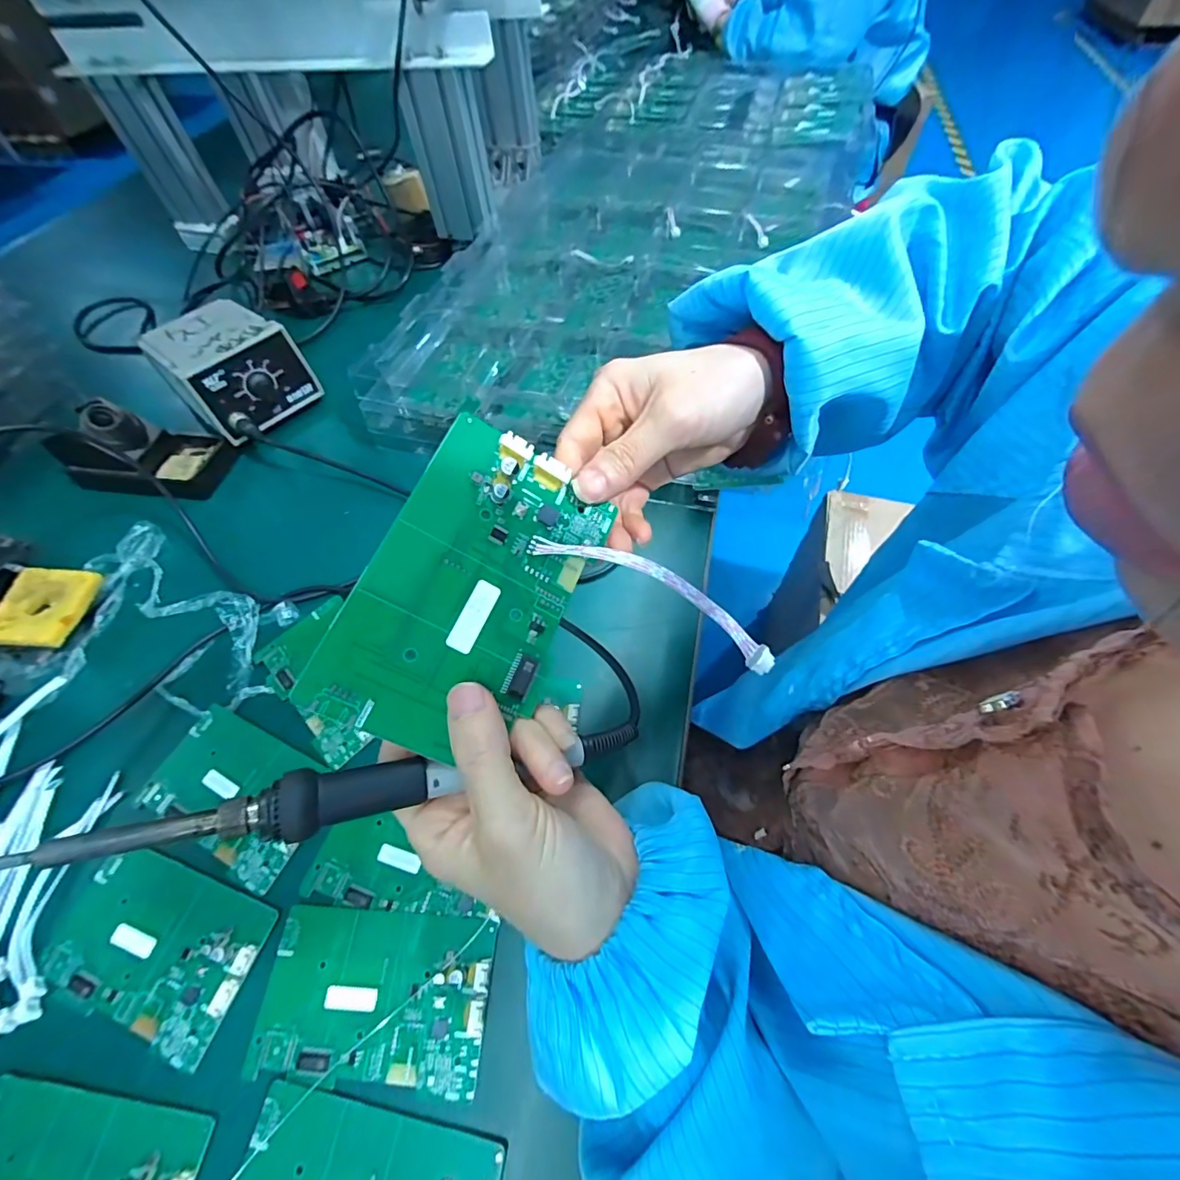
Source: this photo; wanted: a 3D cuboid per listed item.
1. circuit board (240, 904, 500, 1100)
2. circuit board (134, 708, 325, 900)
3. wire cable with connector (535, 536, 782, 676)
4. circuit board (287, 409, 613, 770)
[{"bbox_3d":[-0.125,0.233,0.292,0.131,0.007,0.079,1,58,6],"label":"circuit board"},{"bbox_3d":[-0.252,0.143,0.359,0.127,0.007,0.083,18,61,16],"label":"circuit board"},{"bbox_3d":[0.034,0.004,0.220,0.125,0.030,0.012,29,61,-15],"label":"wire cable with connector"},{"bbox_3d":[-0.046,-0.003,0.202,0.078,0.005,0.127,30,69,-17],"label":"circuit board"}]

